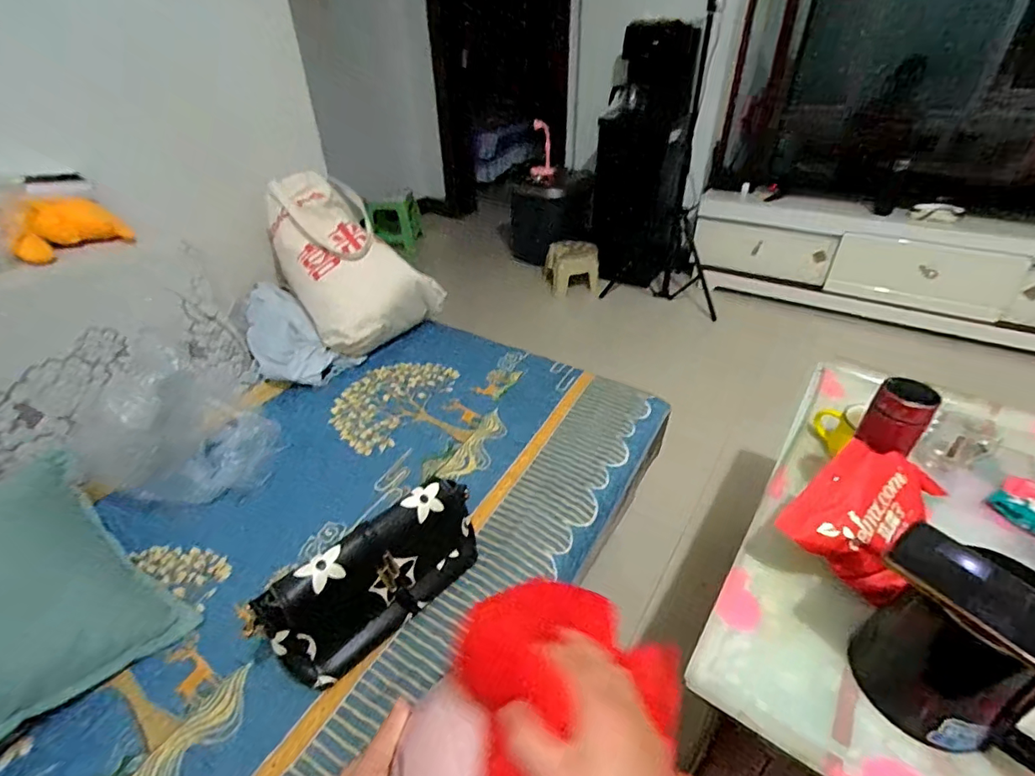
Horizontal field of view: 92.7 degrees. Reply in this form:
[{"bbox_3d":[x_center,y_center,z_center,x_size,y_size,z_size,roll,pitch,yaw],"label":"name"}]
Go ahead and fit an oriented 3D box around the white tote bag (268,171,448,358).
[{"bbox_3d":[-0.407,-0.296,1.205,0.293,0.356,0.295,25,44,32],"label":"white tote bag"}]

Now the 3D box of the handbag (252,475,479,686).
[{"bbox_3d":[-0.173,0.245,0.644,0.282,0.152,0.077,-30,44,-33],"label":"handbag"}]

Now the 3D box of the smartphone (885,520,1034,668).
[{"bbox_3d":[0.424,0.188,0.431,0.086,0.010,0.164,-21,40,-25],"label":"smartphone"}]

